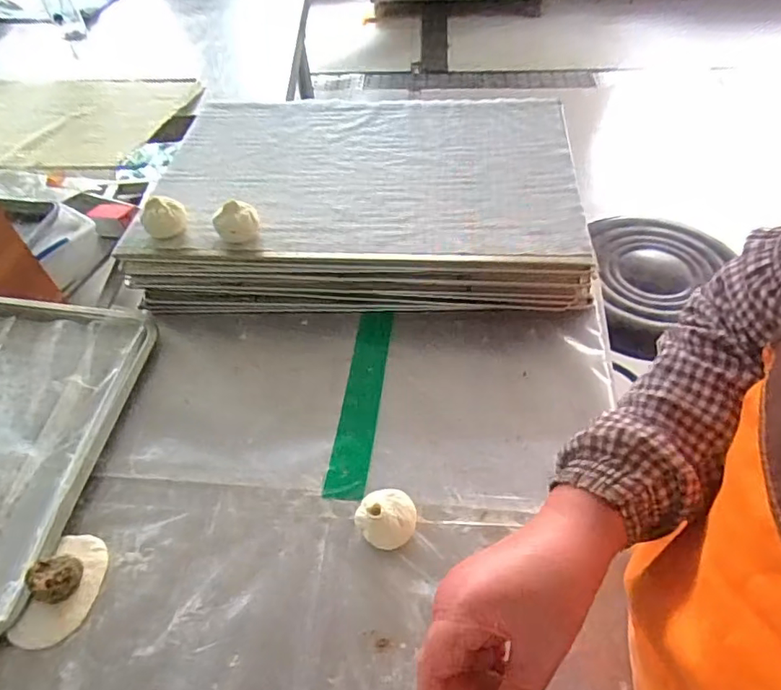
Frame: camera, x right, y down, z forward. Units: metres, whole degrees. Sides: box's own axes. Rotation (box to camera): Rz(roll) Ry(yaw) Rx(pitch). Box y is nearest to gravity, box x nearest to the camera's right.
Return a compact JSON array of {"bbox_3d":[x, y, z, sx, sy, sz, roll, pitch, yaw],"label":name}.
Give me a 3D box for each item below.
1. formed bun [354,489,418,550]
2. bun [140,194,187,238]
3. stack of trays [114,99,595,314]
[{"bbox_3d":[-0.004,0.166,0.517,0.054,0.042,0.050,-2,50,2],"label":"formed bun"},{"bbox_3d":[-0.289,-0.165,0.692,0.056,0.039,0.047,-23,54,-16],"label":"bun"},{"bbox_3d":[-0.037,-0.227,0.805,0.584,0.094,0.404,1,51,3],"label":"stack of trays"}]

